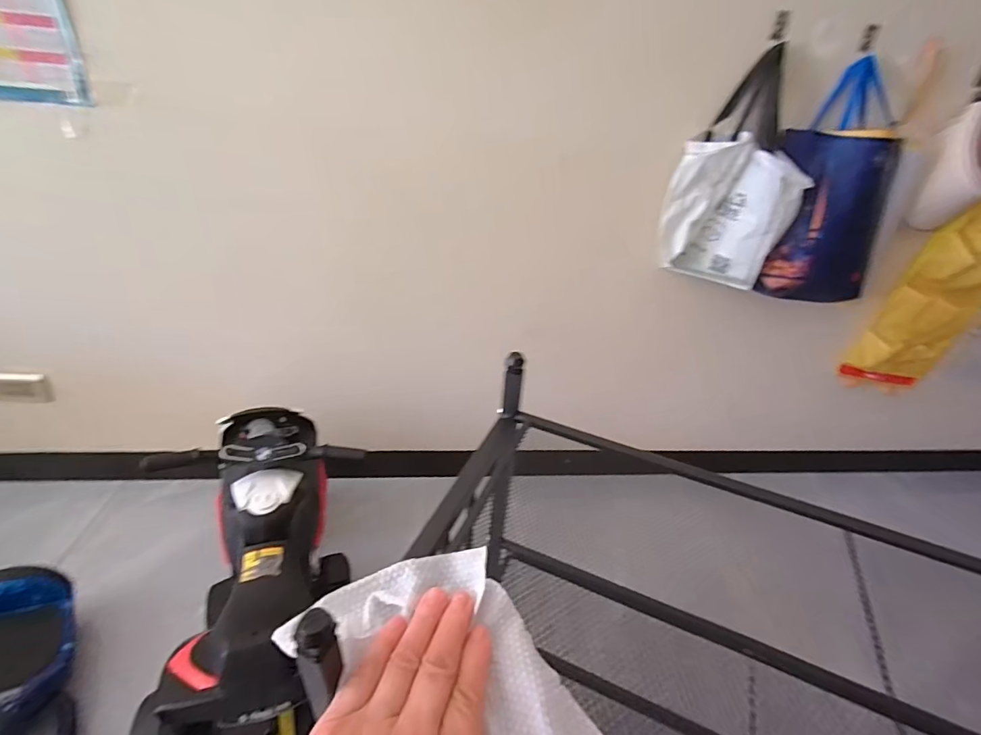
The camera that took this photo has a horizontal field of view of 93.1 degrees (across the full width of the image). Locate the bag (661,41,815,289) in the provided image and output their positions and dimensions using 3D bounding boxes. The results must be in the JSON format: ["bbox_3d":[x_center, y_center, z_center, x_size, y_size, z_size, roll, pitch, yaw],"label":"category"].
[{"bbox_3d":[0.531,-0.394,0.993,0.244,0.406,0.186,20,31,23],"label":"bag"}]

